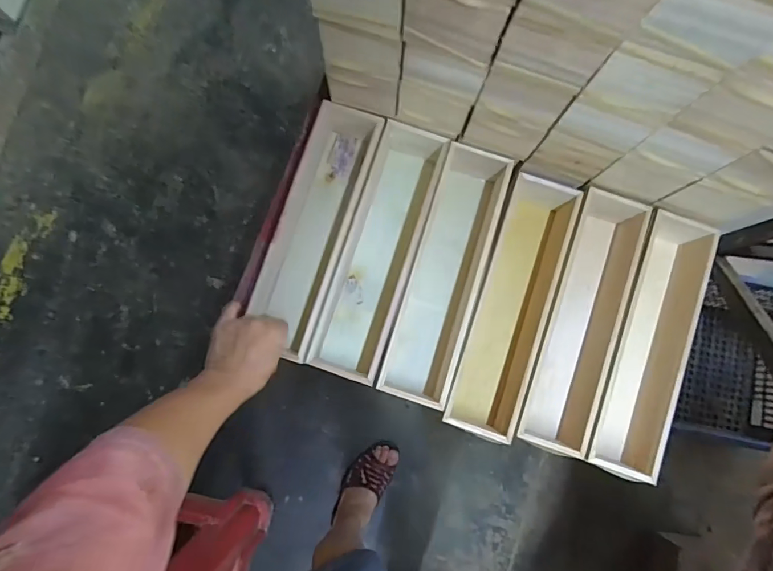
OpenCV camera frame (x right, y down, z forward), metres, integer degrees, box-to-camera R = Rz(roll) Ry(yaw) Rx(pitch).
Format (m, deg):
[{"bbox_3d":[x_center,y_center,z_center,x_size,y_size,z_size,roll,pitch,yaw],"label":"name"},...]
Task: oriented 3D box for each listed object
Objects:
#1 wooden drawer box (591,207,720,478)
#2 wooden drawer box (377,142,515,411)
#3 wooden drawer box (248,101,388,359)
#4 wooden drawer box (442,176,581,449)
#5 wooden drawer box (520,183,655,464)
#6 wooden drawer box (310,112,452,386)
[{"bbox_3d":[0.403,0.094,0.726,0.104,0.114,0.408,18,82,2],"label":"wooden drawer box"},{"bbox_3d":[0.092,-0.013,0.722,0.107,0.111,0.385,17,82,2],"label":"wooden drawer box"},{"bbox_3d":[-0.105,-0.091,0.710,0.098,0.112,0.383,17,85,2],"label":"wooden drawer box"},{"bbox_3d":[0.192,0.034,0.719,0.110,0.098,0.391,18,82,2],"label":"wooden drawer box"},{"bbox_3d":[0.300,0.061,0.728,0.106,0.089,0.408,18,82,2],"label":"wooden drawer box"},{"bbox_3d":[-0.008,-0.057,0.728,0.104,0.098,0.401,17,82,2],"label":"wooden drawer box"}]

